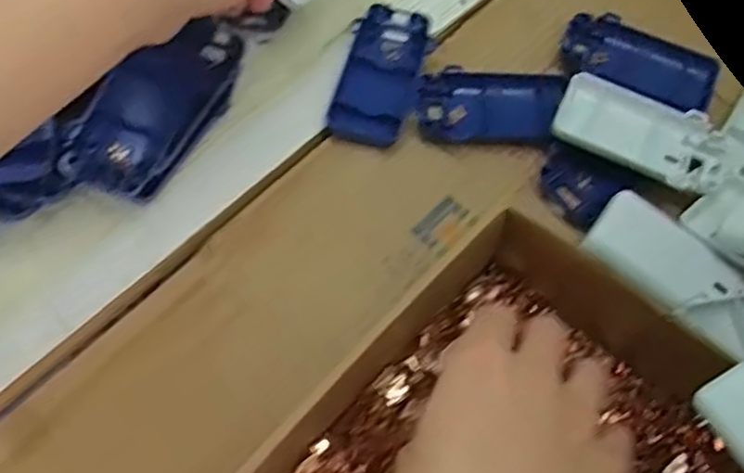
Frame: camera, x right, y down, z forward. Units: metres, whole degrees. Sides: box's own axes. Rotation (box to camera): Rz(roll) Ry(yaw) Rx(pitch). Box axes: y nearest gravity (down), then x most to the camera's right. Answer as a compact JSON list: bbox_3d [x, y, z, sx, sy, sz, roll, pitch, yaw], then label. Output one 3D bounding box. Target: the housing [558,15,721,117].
[{"bbox_3d":[0.165,-0.107,0.449,0.093,0.015,0.046,28,67,13],"label":"housing"}]

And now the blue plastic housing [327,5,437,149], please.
[{"bbox_3d":[0.006,-0.098,0.441,0.049,0.016,0.094,10,65,5],"label":"blue plastic housing"}]

